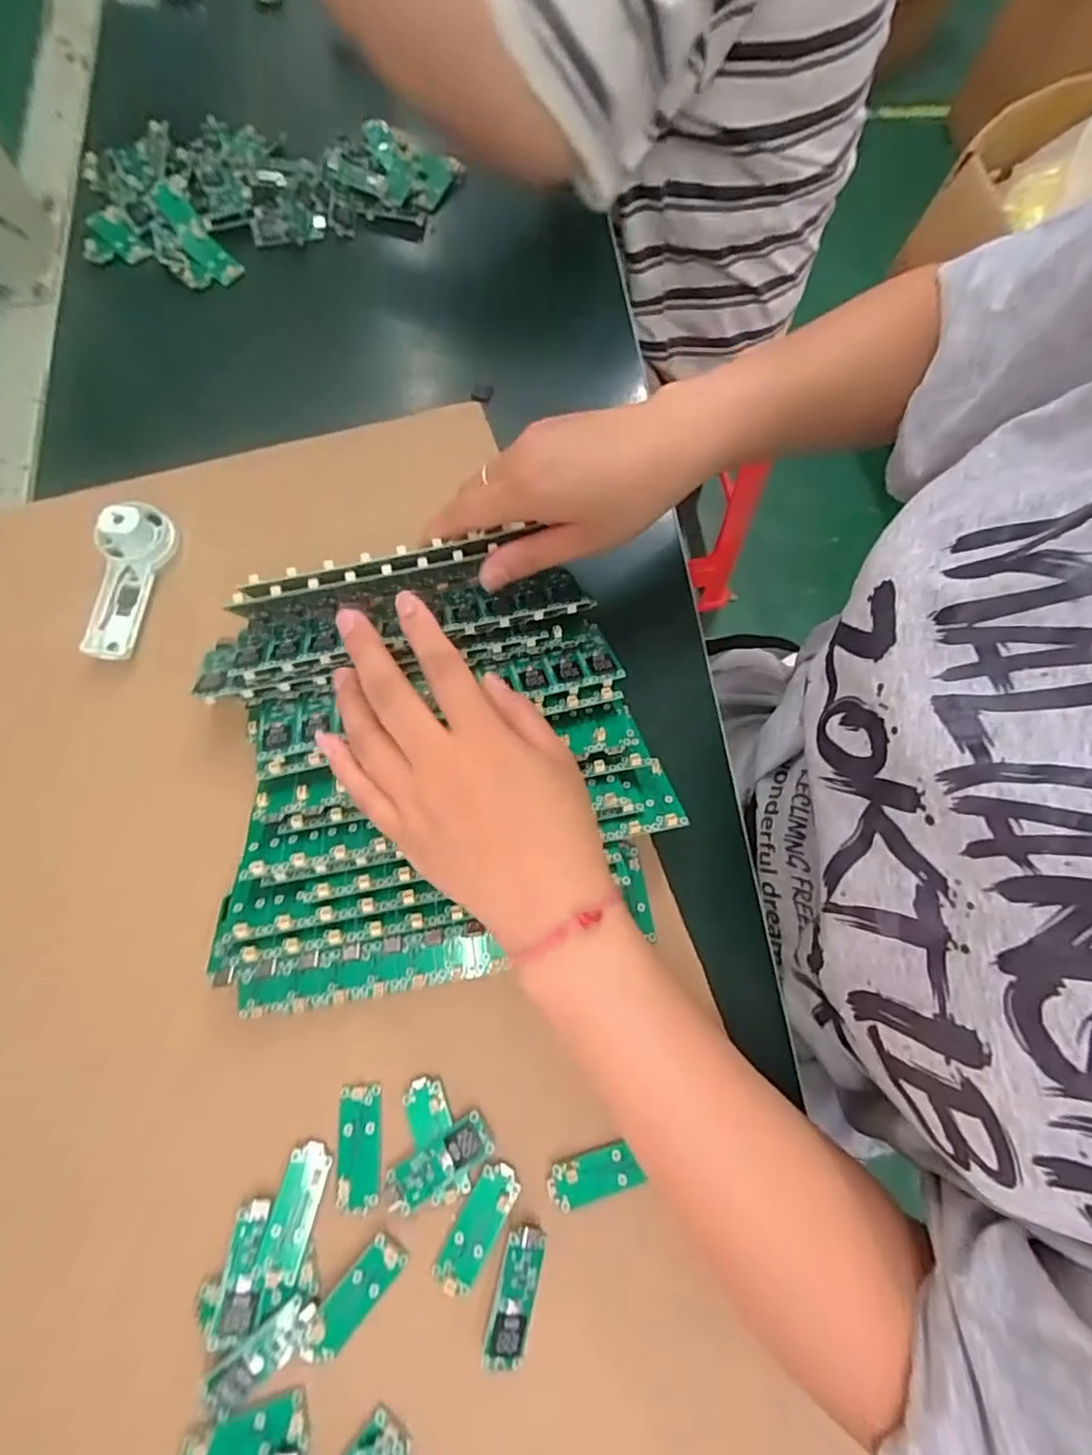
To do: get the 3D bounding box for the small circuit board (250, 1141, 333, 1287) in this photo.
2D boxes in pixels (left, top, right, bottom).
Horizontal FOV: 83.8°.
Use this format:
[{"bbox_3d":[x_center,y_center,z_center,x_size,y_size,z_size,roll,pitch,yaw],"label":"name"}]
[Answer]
[{"bbox_3d":[-0.112,0.215,0.269,0.018,0.004,0.052,14,73,2],"label":"small circuit board"}]

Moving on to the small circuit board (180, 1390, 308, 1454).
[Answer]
[{"bbox_3d":[-0.122,0.288,0.246,0.048,0.005,0.019,-13,74,-6],"label":"small circuit board"}]

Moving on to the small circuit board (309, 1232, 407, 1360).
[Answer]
[{"bbox_3d":[-0.082,0.245,0.261,0.017,0.004,0.046,40,76,10],"label":"small circuit board"}]

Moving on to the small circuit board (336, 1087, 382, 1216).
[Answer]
[{"bbox_3d":[-0.086,0.193,0.280,0.019,0.004,0.049,-3,73,-3],"label":"small circuit board"}]

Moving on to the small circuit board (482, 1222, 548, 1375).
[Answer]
[{"bbox_3d":[-0.013,0.247,0.264,0.018,0.004,0.049,15,73,3],"label":"small circuit board"}]

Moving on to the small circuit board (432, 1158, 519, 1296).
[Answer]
[{"bbox_3d":[-0.030,0.224,0.272,0.018,0.004,0.051,29,74,7],"label":"small circuit board"}]

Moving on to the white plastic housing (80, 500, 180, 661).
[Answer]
[{"bbox_3d":[-0.242,-0.087,0.348,0.034,0.033,0.095,8,72,0],"label":"white plastic housing"}]

